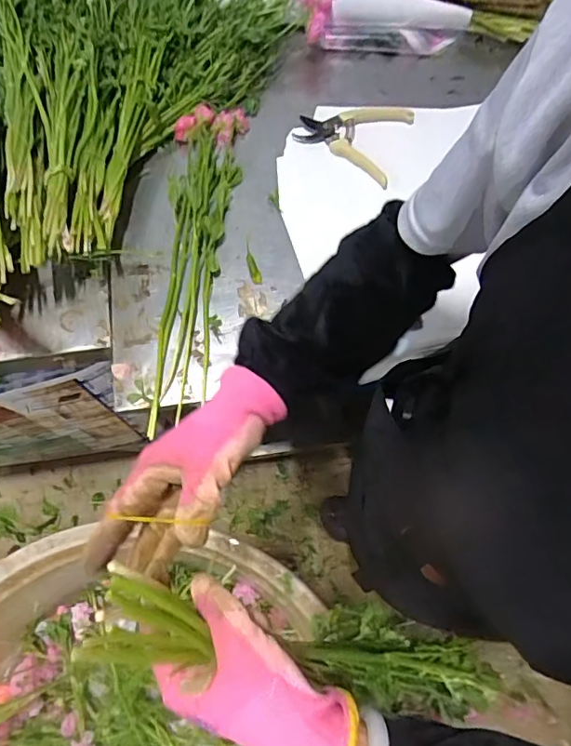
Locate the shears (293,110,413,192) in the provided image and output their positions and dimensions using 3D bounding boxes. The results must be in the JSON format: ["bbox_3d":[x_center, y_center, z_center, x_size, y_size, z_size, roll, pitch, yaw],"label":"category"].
[{"bbox_3d":[0.100,-0.358,0.788,0.150,0.017,0.141,22,73,7],"label":"shears"}]

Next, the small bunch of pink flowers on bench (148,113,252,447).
[{"bbox_3d":[-0.113,-0.165,0.713,0.095,0.031,0.463,0,70,0],"label":"small bunch of pink flowers on bench"}]

